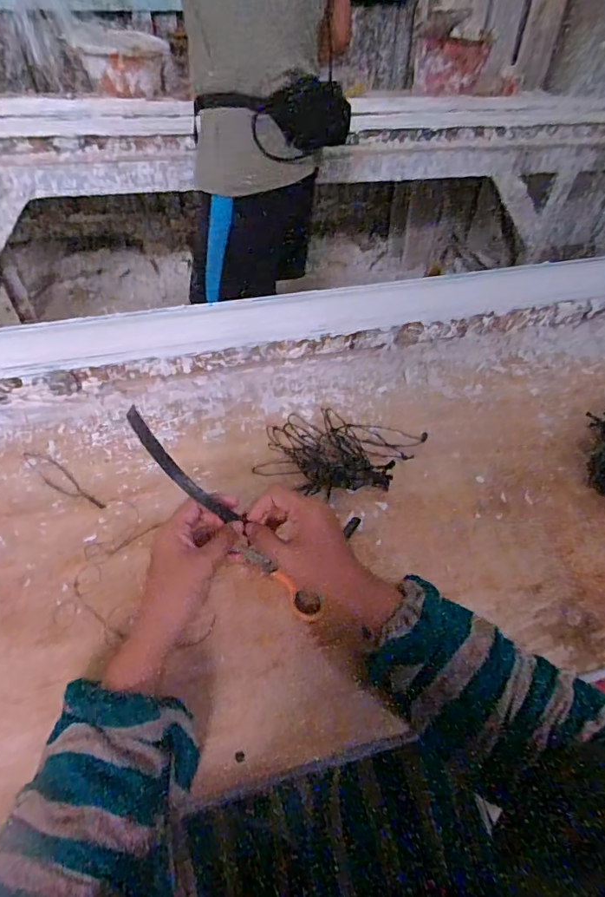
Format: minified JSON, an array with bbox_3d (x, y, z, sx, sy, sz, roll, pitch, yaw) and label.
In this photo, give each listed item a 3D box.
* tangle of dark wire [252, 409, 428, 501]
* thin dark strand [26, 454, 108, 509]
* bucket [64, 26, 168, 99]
[{"bbox_3d":[0.048,0.004,0.593,0.181,0.026,0.120,12,50,7],"label":"tangle of dark wire"},{"bbox_3d":[-0.271,0.036,0.552,0.124,0.004,0.024,33,55,22],"label":"thin dark strand"},{"bbox_3d":[-0.513,-1.115,1.396,0.243,0.135,0.269,-7,50,-8],"label":"bucket"}]

